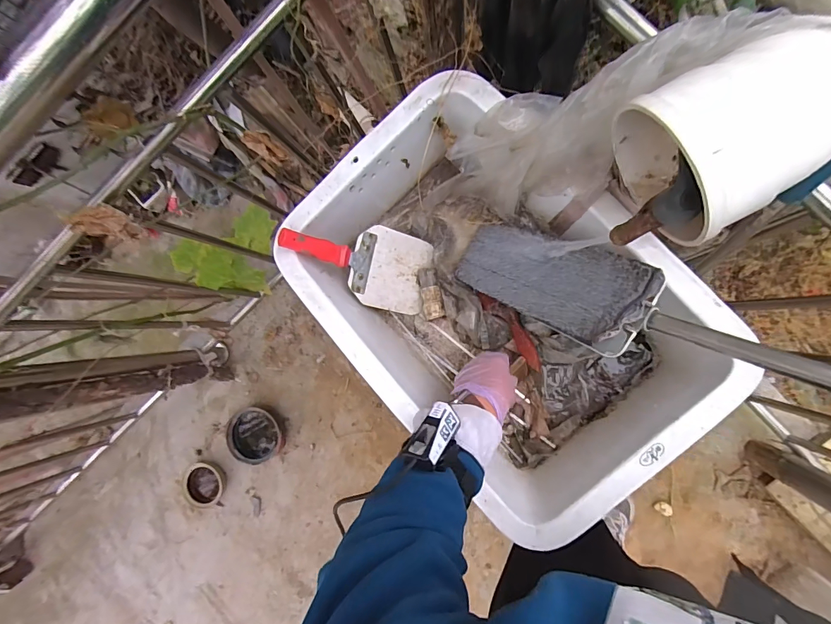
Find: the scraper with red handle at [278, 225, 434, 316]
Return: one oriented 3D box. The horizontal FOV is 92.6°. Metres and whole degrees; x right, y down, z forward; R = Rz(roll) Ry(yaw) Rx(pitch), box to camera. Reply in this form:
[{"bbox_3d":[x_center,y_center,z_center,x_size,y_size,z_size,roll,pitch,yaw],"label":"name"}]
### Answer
[{"bbox_3d":[-0.088,-0.084,0.657,0.264,0.022,0.135,13,87,-33],"label":"scraper with red handle"}]

